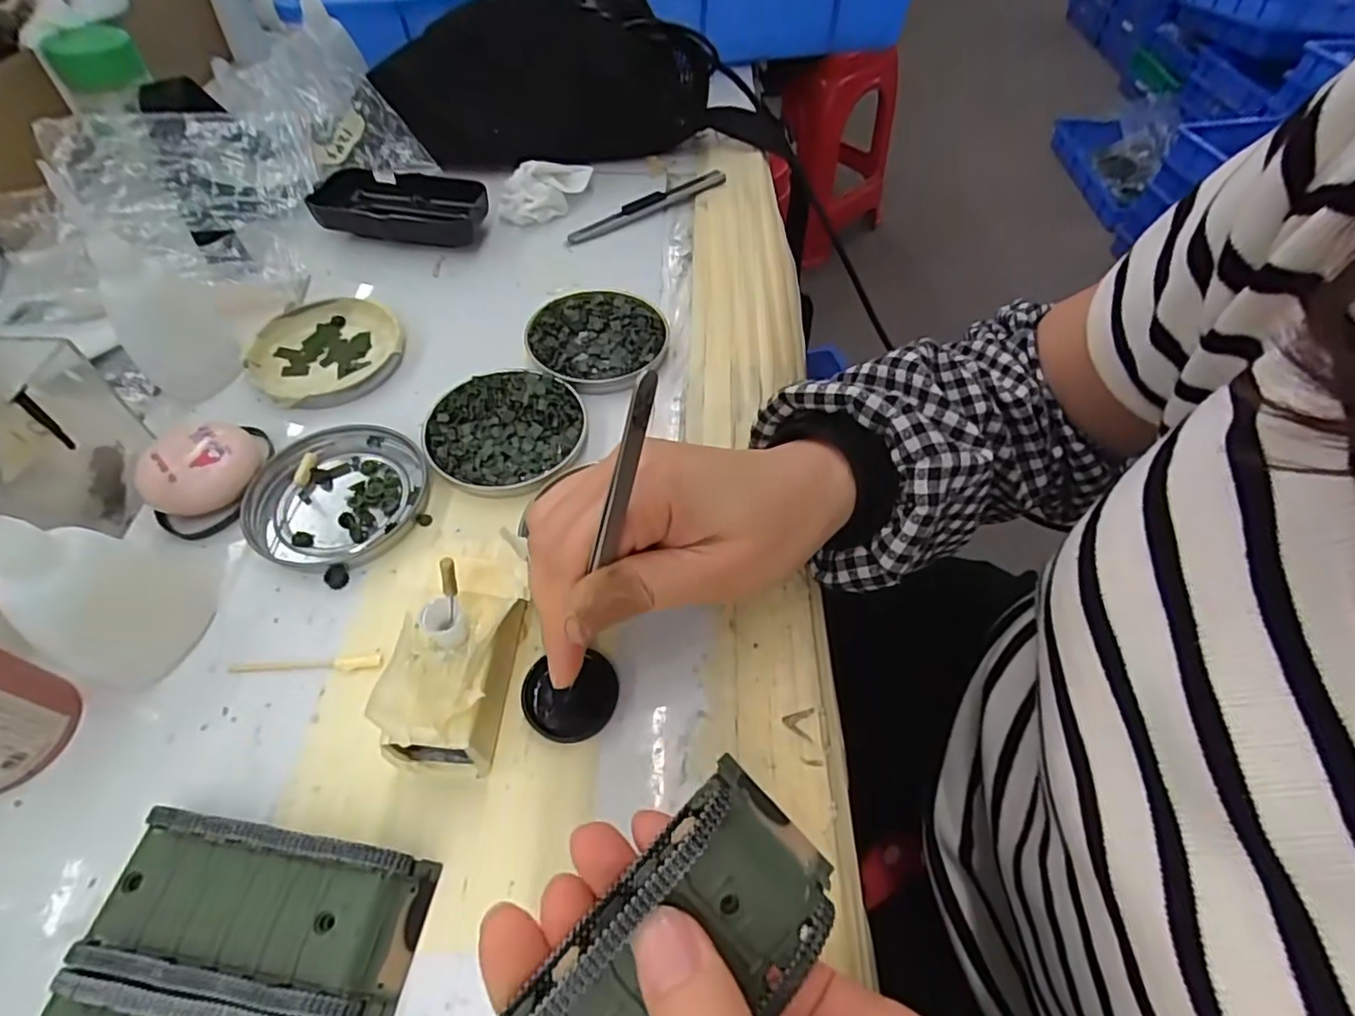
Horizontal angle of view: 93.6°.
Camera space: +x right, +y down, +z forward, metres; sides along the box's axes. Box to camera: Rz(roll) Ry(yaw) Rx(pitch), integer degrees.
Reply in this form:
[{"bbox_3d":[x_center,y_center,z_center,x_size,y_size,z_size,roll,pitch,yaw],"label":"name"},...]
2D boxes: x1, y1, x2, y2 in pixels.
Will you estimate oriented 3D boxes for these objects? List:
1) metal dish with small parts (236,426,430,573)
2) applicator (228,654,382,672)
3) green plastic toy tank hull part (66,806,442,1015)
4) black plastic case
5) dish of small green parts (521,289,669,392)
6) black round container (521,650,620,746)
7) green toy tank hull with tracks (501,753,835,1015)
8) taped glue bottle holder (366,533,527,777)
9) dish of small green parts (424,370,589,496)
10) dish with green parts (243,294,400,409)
[{"bbox_3d":[-0.160,-0.006,0.298,0.074,0.008,0.078,0,54,0],"label":"metal dish with small parts"},{"bbox_3d":[-0.149,0.063,0.252,0.059,0.004,0.006,-3,54,-2],"label":"applicator"},{"bbox_3d":[-0.130,0.125,0.199,0.094,0.018,0.042,8,55,6],"label":"green plastic toy tank hull part"},{"bbox_3d":[-0.185,-0.196,0.421,0.108,0.026,0.052,8,55,6],"label":"black plastic case"},{"bbox_3d":[-0.045,-0.096,0.361,0.077,0.010,0.076,0,54,0],"label":"dish of small green parts"},{"bbox_3d":[-0.041,0.073,0.245,0.036,0.006,0.032,-13,55,-9],"label":"black round container"},{"bbox_3d":[-0.006,0.110,0.149,0.097,0.020,0.043,-43,93,-17],"label":"green toy tank hull with tracks"},{"bbox_3d":[-0.078,0.051,0.238,0.043,0.041,0.086,5,54,4],"label":"taped glue bottle holder"},{"bbox_3d":[-0.086,-0.040,0.320,0.077,0.008,0.076,0,54,0],"label":"dish of small green parts"},{"bbox_3d":[-0.195,-0.088,0.353,0.077,0.010,0.078,0,54,0],"label":"dish with green parts"}]

